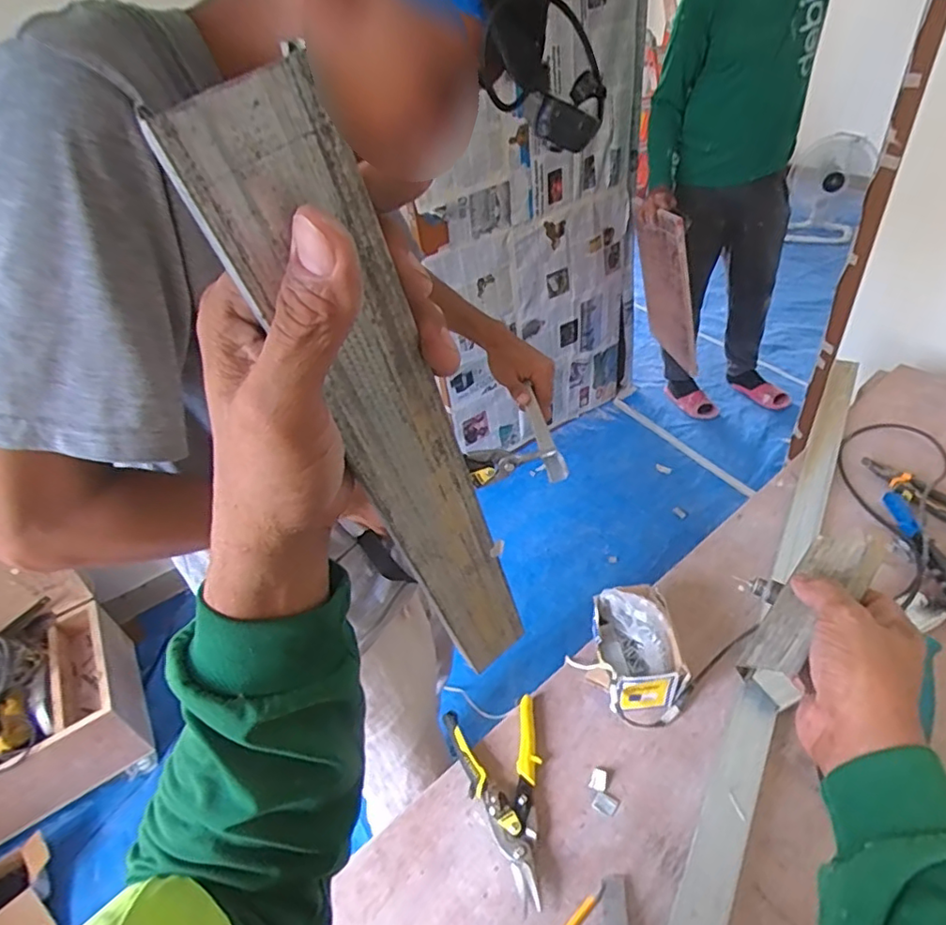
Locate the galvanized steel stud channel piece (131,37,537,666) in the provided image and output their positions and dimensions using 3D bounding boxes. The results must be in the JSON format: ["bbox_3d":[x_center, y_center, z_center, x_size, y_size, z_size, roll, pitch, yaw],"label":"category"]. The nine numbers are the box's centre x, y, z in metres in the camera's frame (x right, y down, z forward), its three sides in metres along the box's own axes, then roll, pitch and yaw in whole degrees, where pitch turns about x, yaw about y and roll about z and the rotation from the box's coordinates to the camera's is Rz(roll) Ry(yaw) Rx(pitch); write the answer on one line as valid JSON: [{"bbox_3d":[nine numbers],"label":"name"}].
[{"bbox_3d":[-0.023,0.019,0.292,0.022,0.378,0.046,18,58,27],"label":"galvanized steel stud channel piece"}]

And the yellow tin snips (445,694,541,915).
[{"bbox_3d":[0.034,0.420,0.732,0.118,0.033,0.234,-8,40,-1],"label":"yellow tin snips"}]

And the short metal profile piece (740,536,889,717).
[{"bbox_3d":[0.255,0.114,0.437,0.152,0.028,0.053,-41,12,-23],"label":"short metal profile piece"}]

